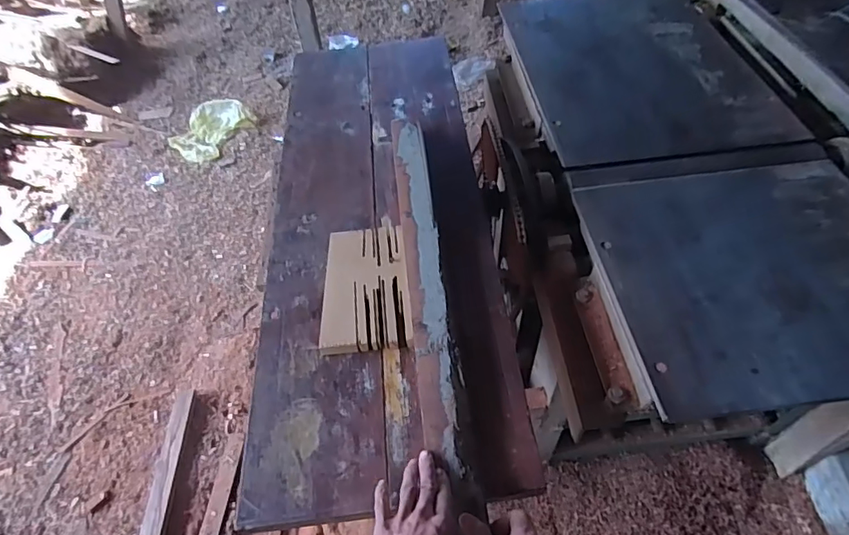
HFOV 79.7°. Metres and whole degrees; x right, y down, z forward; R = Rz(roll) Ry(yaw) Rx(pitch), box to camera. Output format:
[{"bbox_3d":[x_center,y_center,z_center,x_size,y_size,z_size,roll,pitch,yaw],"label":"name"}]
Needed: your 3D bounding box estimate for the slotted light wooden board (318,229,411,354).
[{"bbox_3d":[-0.091,0.028,0.797,0.129,0.022,0.217,-4,52,-2],"label":"slotted light wooden board"}]

